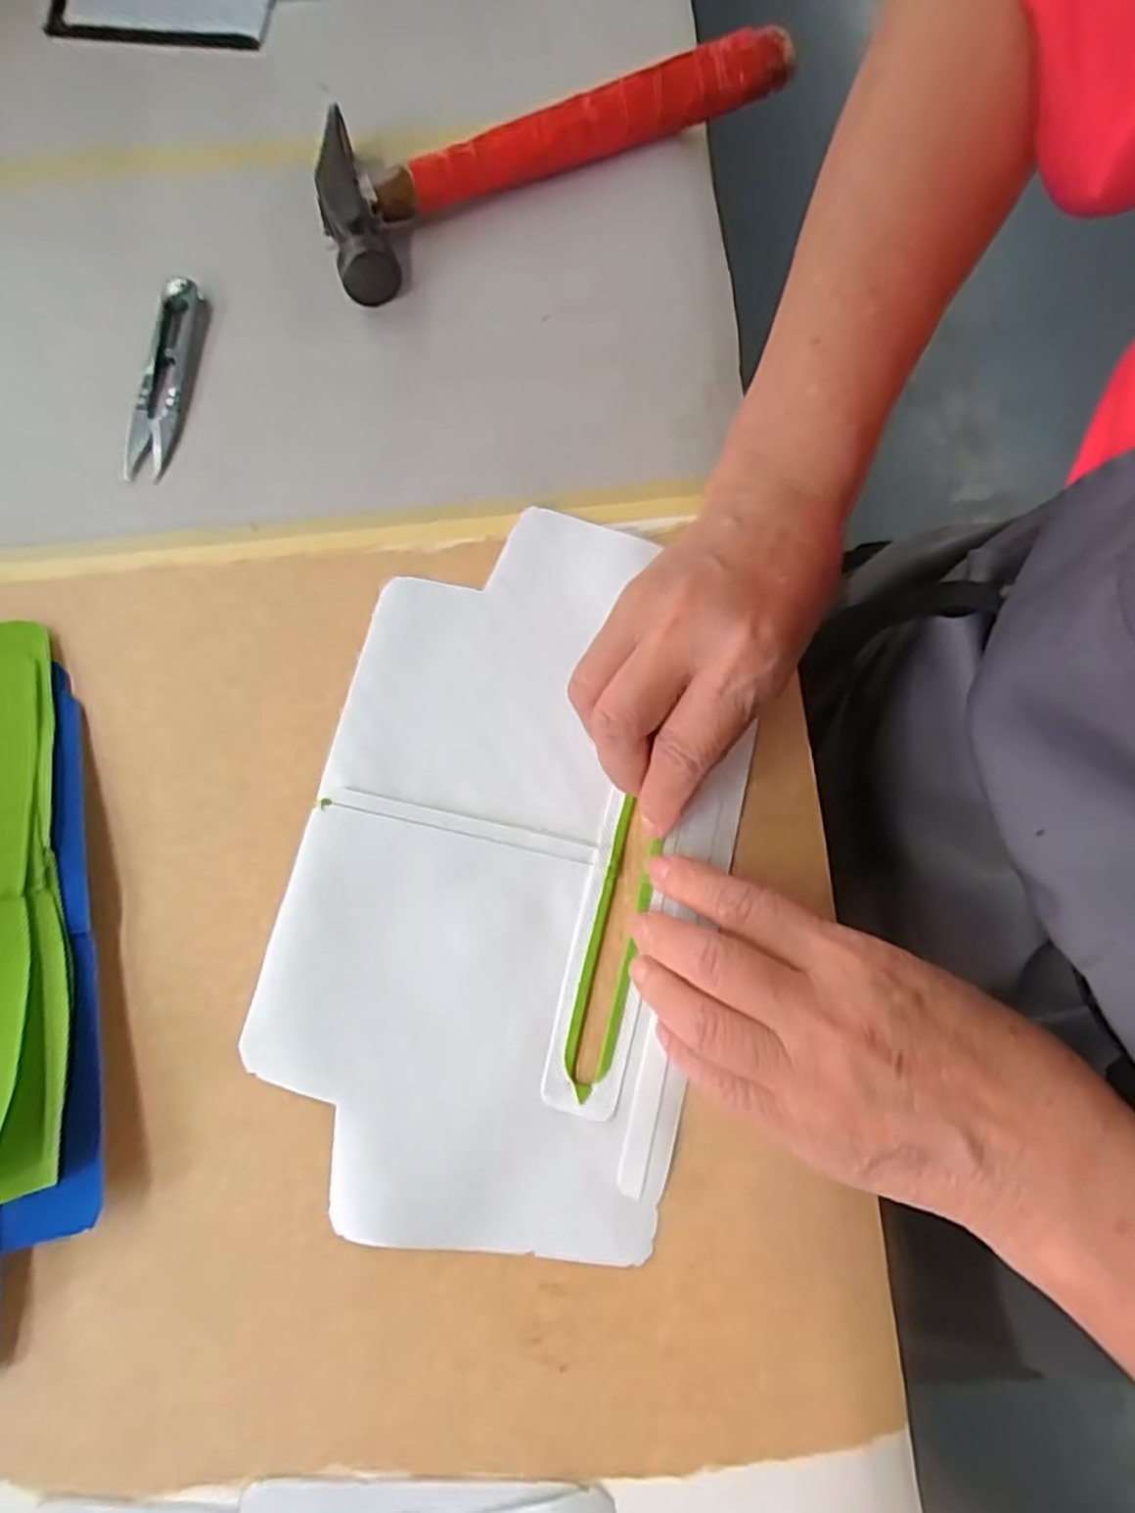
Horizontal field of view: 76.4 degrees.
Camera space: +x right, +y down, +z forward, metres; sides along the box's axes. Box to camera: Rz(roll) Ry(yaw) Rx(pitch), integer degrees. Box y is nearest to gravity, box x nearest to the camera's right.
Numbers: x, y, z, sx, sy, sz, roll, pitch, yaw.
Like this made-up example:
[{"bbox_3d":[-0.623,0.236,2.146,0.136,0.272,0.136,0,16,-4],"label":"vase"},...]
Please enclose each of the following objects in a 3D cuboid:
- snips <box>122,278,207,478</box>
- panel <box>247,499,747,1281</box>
[{"bbox_3d":[-0.197,-0.186,0.351,0.025,0.012,0.105,9,78,4],"label":"snips"},{"bbox_3d":[-0.021,0.034,0.297,0.168,0.009,0.276,13,78,4],"label":"panel"}]

